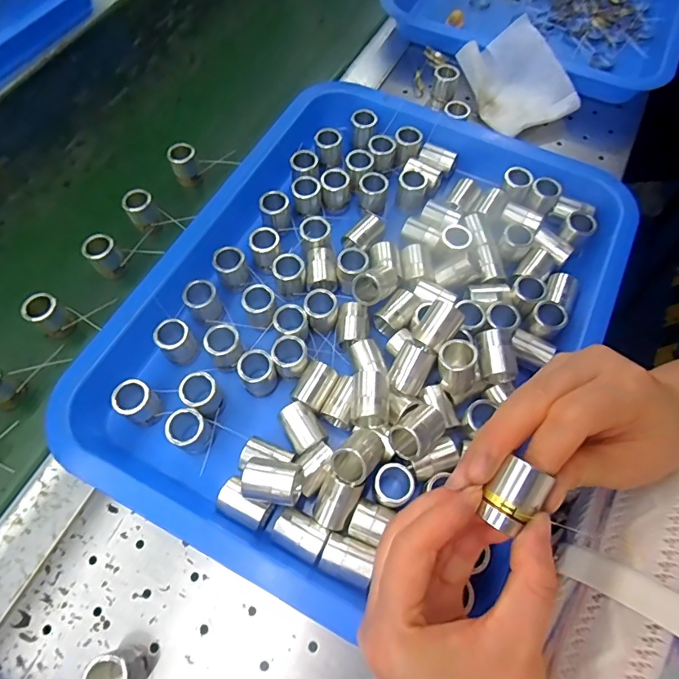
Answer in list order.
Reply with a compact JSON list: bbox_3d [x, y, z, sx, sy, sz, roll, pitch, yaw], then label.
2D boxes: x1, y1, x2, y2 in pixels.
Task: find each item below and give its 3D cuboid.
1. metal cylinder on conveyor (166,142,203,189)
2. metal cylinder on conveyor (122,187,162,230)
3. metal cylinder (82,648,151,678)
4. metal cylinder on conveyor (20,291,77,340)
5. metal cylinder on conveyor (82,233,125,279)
[{"bbox_3d":[-0.136,-0.154,0.410,0.022,0.032,0.018,-18,65,-9],"label":"metal cylinder on conveyor"},{"bbox_3d":[-0.163,-0.106,0.386,0.023,0.032,0.020,-28,67,-13],"label":"metal cylinder on conveyor"},{"bbox_3d":[-0.114,0.173,0.239,0.021,0.035,0.021,0,64,0],"label":"metal cylinder"},{"bbox_3d":[-0.214,-0.017,0.343,0.018,0.035,0.023,27,67,12],"label":"metal cylinder on conveyor"},{"bbox_3d":[-0.184,-0.065,0.367,0.022,0.033,0.019,-32,68,-15],"label":"metal cylinder on conveyor"}]

